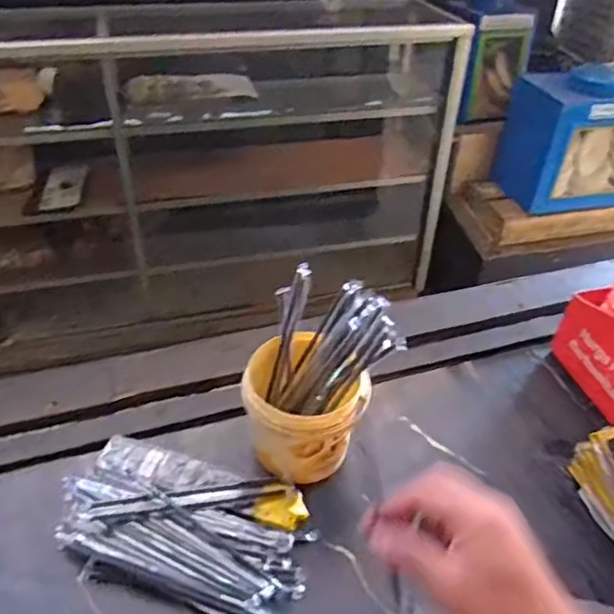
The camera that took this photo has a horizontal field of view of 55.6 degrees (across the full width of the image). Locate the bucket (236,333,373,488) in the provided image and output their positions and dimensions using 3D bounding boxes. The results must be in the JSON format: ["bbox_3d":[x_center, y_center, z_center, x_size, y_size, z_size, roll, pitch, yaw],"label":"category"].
[{"bbox_3d":[-0.008,0.117,0.633,0.125,0.118,0.111,21,44,19],"label":"bucket"}]

